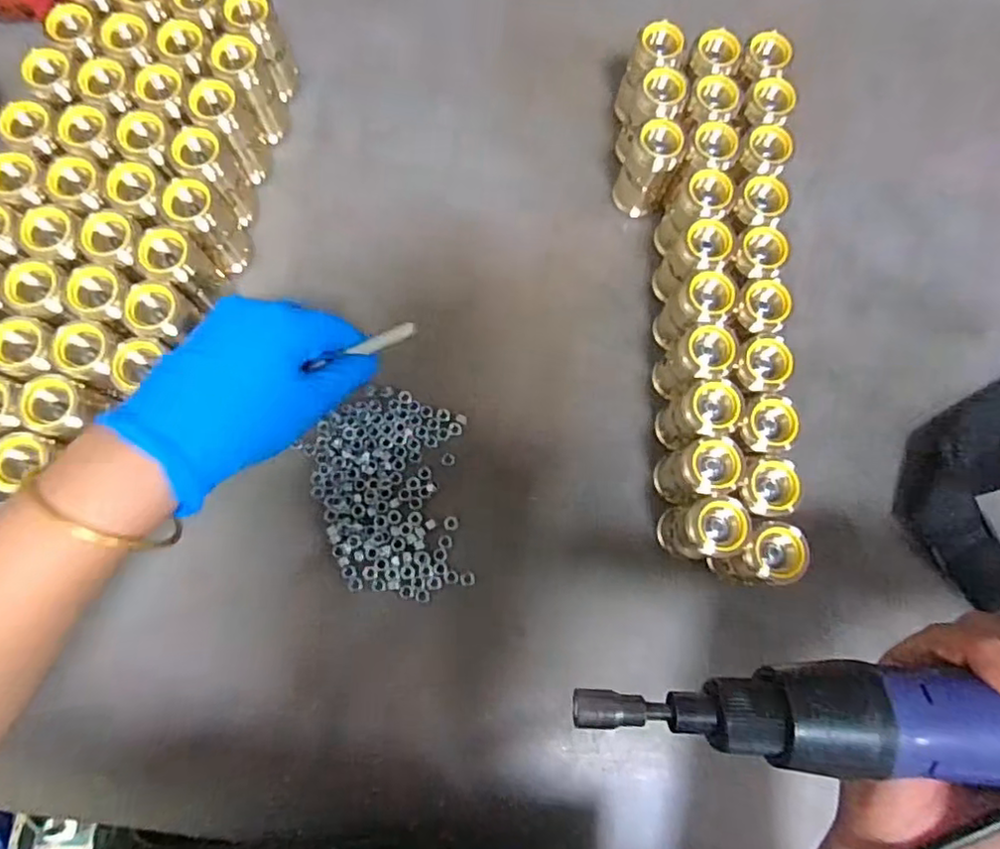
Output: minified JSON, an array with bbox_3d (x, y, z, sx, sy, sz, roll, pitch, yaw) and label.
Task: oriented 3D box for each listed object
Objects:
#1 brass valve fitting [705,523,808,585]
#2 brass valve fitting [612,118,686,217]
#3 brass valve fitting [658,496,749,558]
[{"bbox_3d":[0.142,0.072,0.349,0.034,0.057,0.032,2,80,-3],"label":"brass valve fitting"},{"bbox_3d":[0.094,-0.163,0.400,0.027,0.060,0.027,-37,84,-8],"label":"brass valve fitting"},{"bbox_3d":[0.113,0.057,0.346,0.031,0.068,0.031,-4,81,-3],"label":"brass valve fitting"}]

